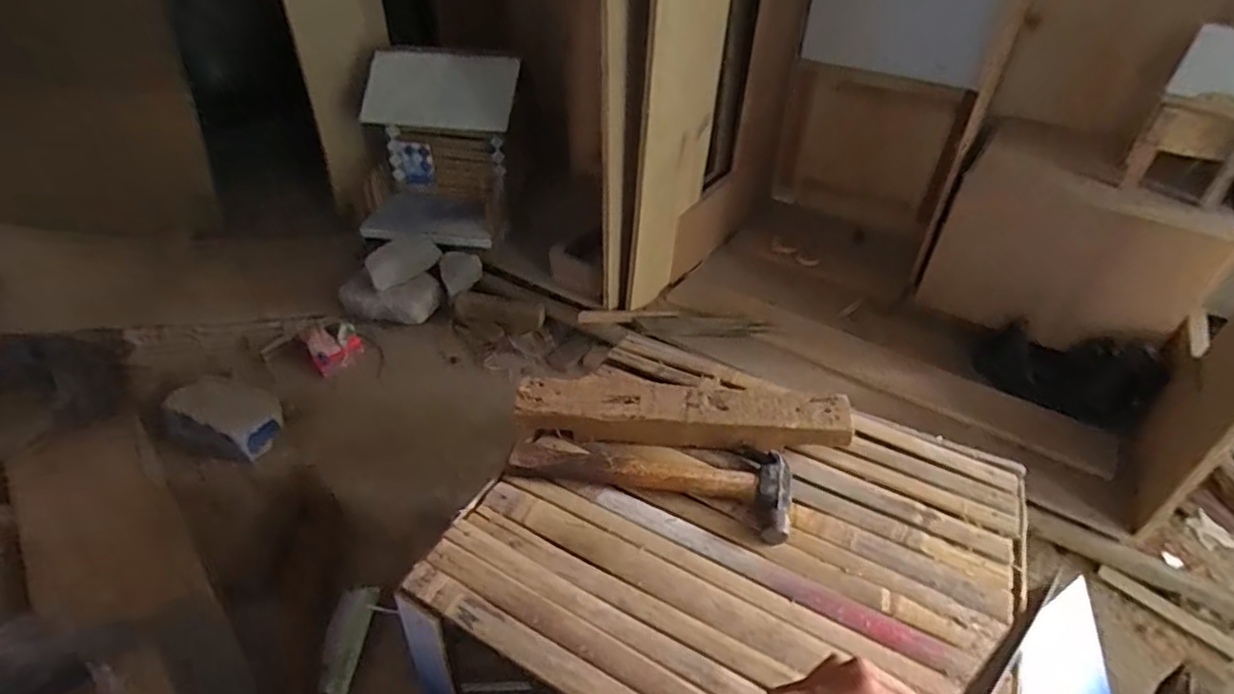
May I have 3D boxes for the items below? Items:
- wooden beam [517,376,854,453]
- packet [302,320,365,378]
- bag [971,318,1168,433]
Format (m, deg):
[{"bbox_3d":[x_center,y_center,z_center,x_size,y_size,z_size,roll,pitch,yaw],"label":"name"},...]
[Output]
[{"bbox_3d":[0.062,0.064,0.592,0.301,0.044,0.056,3,39,2],"label":"wooden beam"},{"bbox_3d":[-0.574,-0.005,1.256,0.097,0.024,0.143,-25,59,-24],"label":"packet"},{"bbox_3d":[0.775,0.048,1.083,0.266,0.138,0.098,19,42,20],"label":"bag"}]

